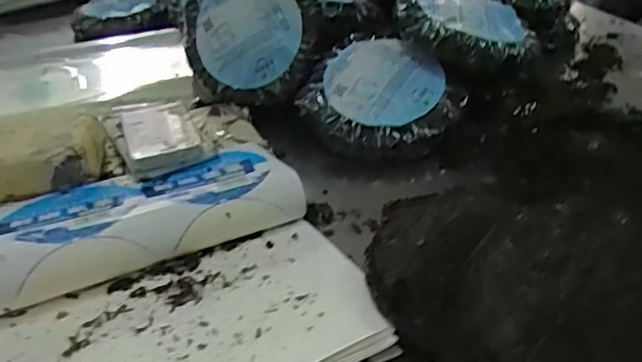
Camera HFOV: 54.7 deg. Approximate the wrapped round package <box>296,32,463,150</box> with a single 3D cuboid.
[{"bbox_3d":[0.072,-0.114,0.815,0.164,0.078,0.181,-24,38,-28],"label":"wrapped round package"}]

